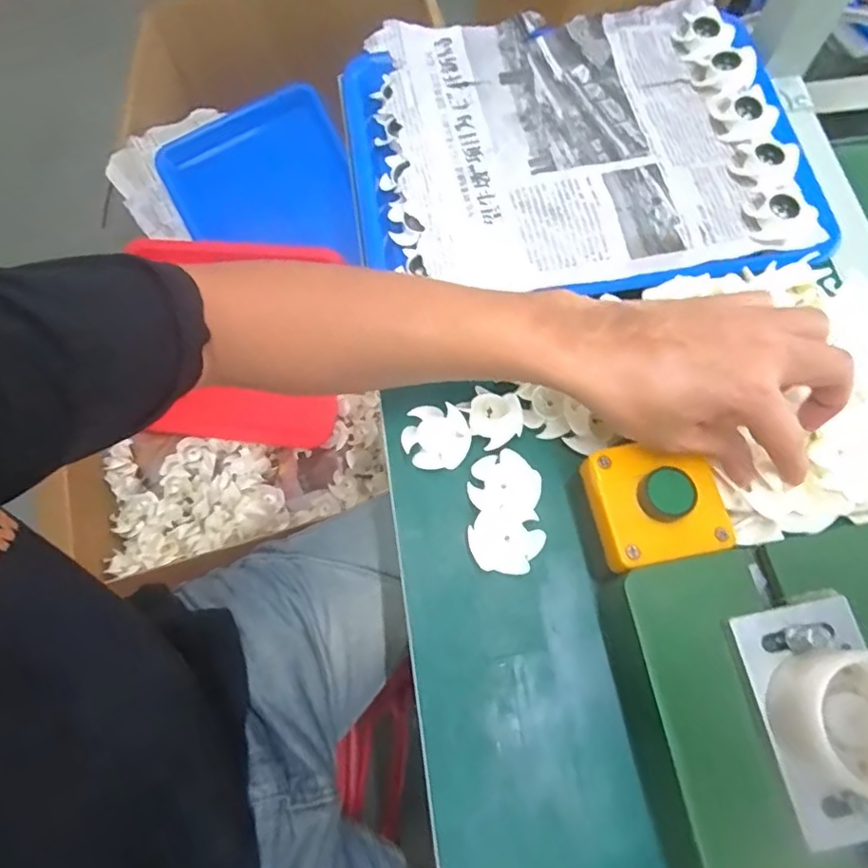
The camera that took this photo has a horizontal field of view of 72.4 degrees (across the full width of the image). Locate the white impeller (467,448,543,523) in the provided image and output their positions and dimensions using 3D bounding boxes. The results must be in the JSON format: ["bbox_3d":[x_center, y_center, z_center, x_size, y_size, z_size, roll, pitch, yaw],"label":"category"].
[{"bbox_3d":[0.046,0.032,0.377,0.044,0.012,0.039,15,70,6],"label":"white impeller"}]

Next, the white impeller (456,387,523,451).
[{"bbox_3d":[0.040,-0.012,0.386,0.037,0.012,0.039,-23,71,-8],"label":"white impeller"}]

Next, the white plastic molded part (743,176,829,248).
[{"bbox_3d":[0.246,-0.153,0.418,0.042,0.016,0.049,-12,70,-4],"label":"white plastic molded part"}]

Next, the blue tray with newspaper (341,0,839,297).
[{"bbox_3d":[0.102,-0.216,0.456,0.322,0.039,0.253,-6,70,-2],"label":"blue tray with newspaper"}]

